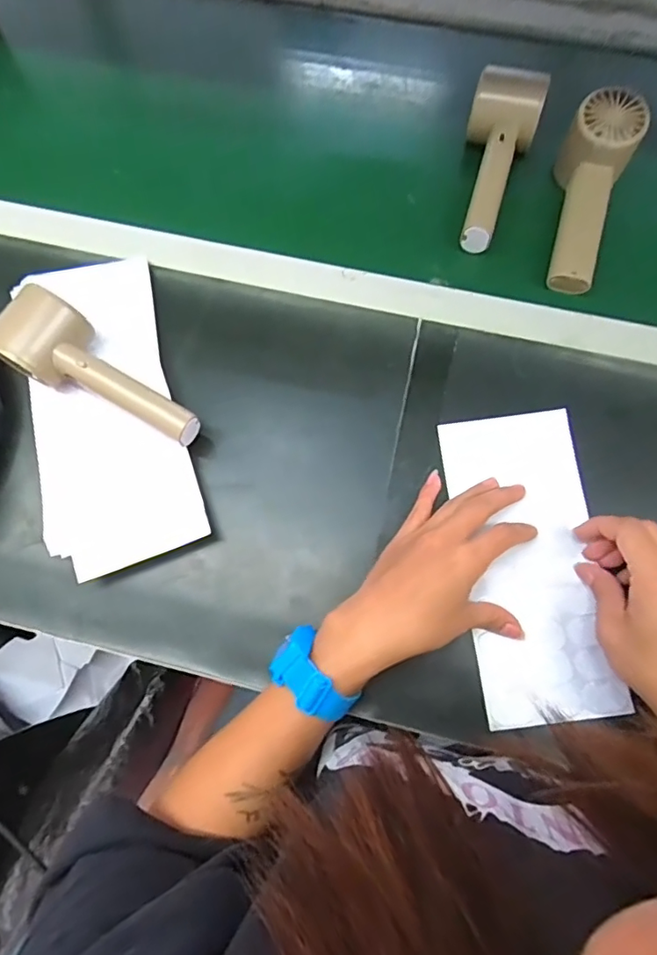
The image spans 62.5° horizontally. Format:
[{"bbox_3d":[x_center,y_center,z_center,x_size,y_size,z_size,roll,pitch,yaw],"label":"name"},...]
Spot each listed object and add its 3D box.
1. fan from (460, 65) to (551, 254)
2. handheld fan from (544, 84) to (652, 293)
[{"bbox_3d":[0.135,-0.269,0.458,0.055,0.063,0.147,20,74,5],"label":"fan"},{"bbox_3d":[0.214,-0.230,0.451,0.050,0.051,0.161,12,90,3],"label":"handheld fan"}]

